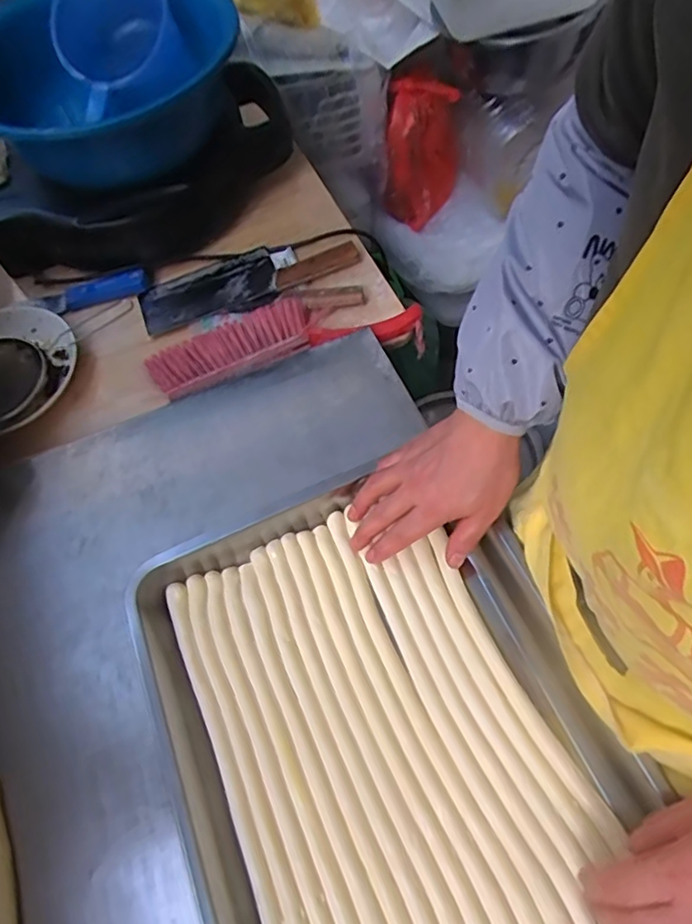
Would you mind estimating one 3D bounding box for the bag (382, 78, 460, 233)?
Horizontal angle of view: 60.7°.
[{"bbox_3d":[0.160,-0.622,1.196,0.166,0.271,0.074,-8,37,-25],"label":"bag"}]

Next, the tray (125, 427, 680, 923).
[{"bbox_3d":[0.029,0.224,0.487,0.340,0.057,0.424,-23,62,-9],"label":"tray"}]

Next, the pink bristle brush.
[{"bbox_3d":[-0.106,-0.161,0.739,0.278,0.034,0.076,-30,62,-9],"label":"pink bristle brush"}]

